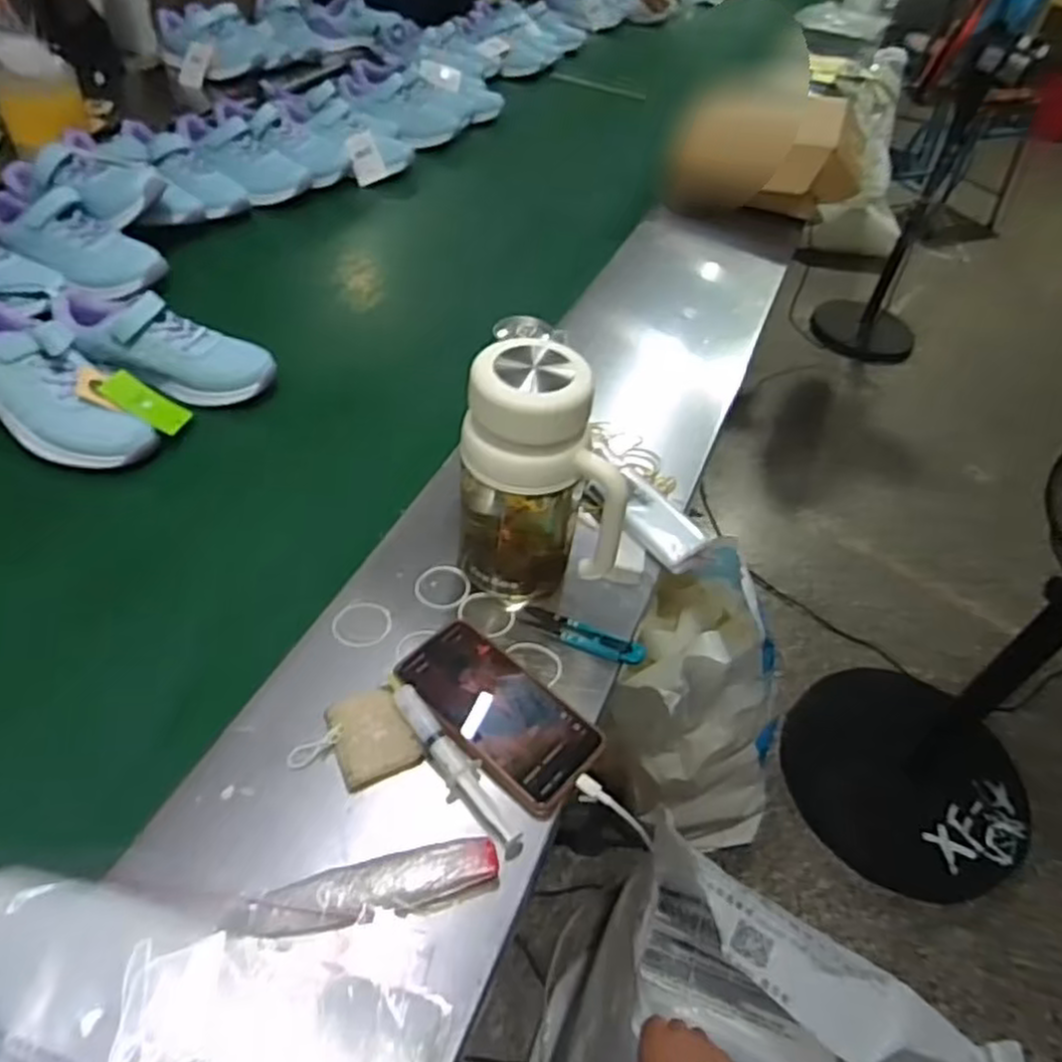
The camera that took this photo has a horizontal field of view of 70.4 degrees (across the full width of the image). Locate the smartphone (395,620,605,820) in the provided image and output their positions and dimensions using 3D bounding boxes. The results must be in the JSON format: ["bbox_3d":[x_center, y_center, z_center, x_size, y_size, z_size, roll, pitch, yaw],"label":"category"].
[{"bbox_3d":[-0.024,0.130,0.559,0.158,0.009,0.085,39,55,22],"label":"smartphone"}]

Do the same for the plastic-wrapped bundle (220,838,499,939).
[{"bbox_3d":[-0.100,0.222,0.462,0.159,0.019,0.035,-5,51,-13],"label":"plastic-wrapped bundle"}]

